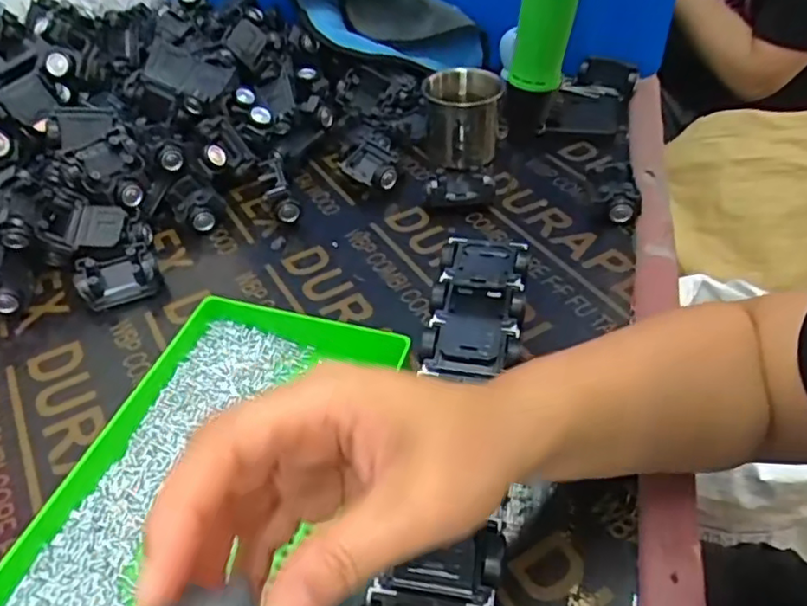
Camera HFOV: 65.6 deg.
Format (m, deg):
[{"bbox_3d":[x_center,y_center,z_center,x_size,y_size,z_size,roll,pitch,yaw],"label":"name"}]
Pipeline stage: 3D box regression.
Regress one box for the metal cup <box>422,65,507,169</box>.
[{"bbox_3d":[0.056,-0.182,0.592,0.069,0.064,0.071,-1,44,1],"label":"metal cup"}]

